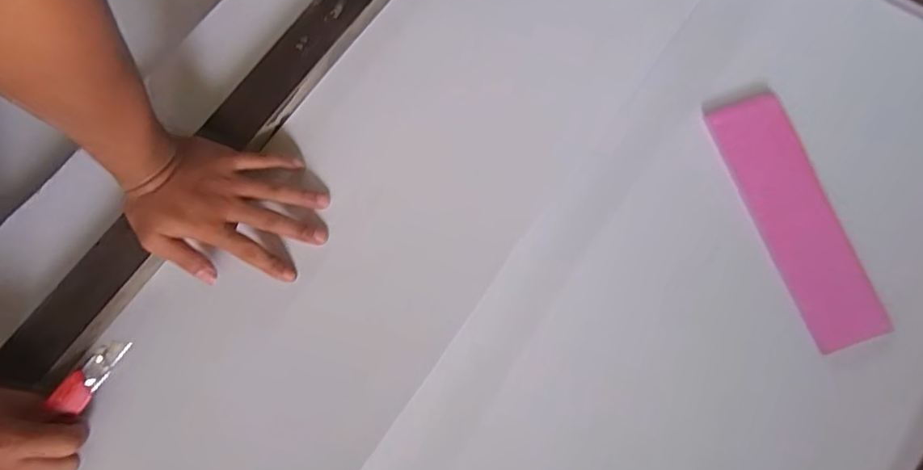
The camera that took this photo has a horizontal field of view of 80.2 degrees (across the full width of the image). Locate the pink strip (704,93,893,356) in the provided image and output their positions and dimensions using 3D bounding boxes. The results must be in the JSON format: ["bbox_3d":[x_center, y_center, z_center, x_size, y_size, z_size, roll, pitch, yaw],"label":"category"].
[{"bbox_3d":[0.352,-0.021,0.583,0.077,0.020,0.275,-16,76,-2],"label":"pink strip"}]

